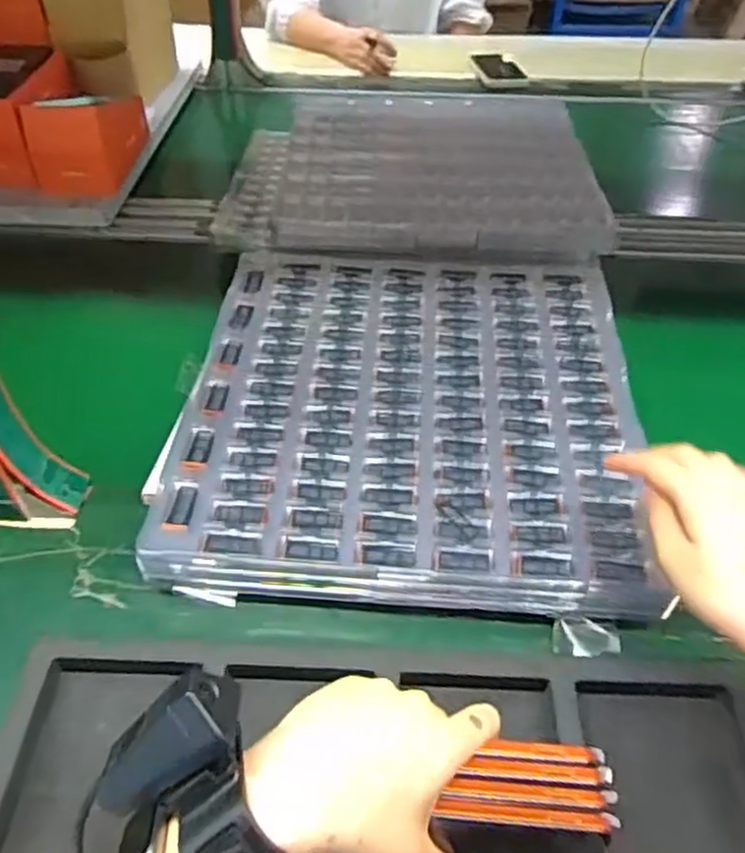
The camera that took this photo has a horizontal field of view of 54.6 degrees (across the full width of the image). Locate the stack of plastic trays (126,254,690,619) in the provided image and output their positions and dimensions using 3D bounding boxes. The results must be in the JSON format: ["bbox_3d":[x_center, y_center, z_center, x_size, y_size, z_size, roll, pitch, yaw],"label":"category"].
[{"bbox_3d":[0.036,-0.027,0.650,0.384,0.039,0.399,3,45,2],"label":"stack of plastic trays"}]

